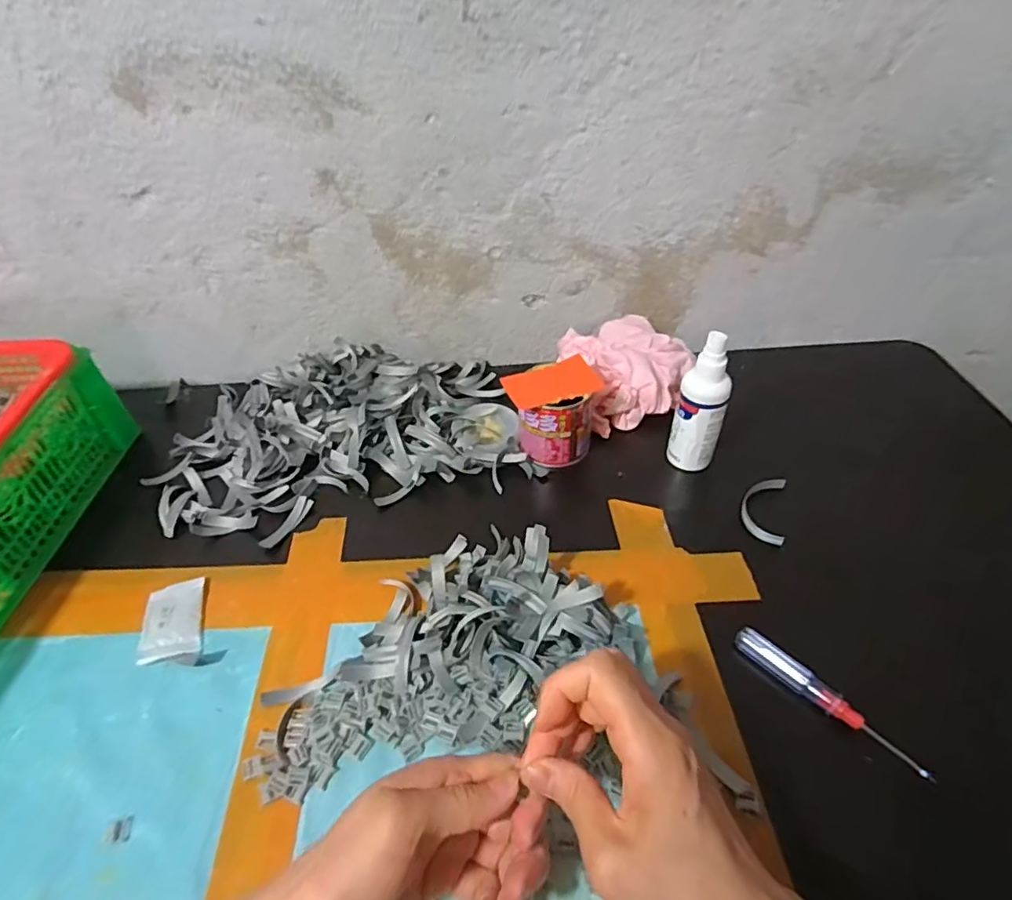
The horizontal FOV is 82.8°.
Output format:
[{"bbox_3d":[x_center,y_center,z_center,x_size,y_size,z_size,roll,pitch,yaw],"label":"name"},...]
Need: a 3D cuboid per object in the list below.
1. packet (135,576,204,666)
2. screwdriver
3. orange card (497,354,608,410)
[{"bbox_3d":[-0.240,0.125,0.415,0.038,0.012,0.071,-13,44,-10],"label":"packet"},{"bbox_3d":[0.200,0.155,0.360,0.015,0.014,0.119,-32,50,-27],"label":"screwdriver"},{"bbox_3d":[0.041,-0.059,0.501,0.078,0.005,0.051,-19,50,-13],"label":"orange card"}]

